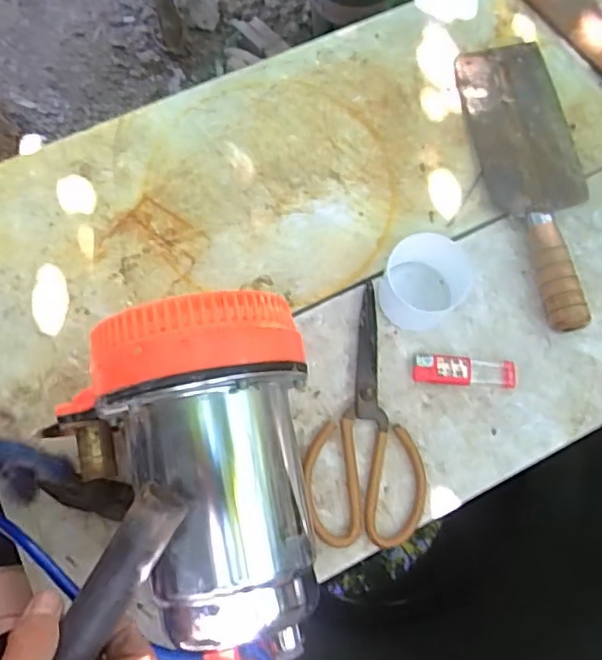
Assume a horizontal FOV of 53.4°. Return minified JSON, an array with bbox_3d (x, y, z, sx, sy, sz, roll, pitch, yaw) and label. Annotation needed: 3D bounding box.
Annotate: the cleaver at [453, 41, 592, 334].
[{"bbox_3d":[0.212,-0.139,0.545,0.081,0.025,0.292,-8,72,-5],"label":"cleaver"}]

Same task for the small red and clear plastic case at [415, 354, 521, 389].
[{"bbox_3d":[0.135,0.034,0.491,0.085,0.014,0.023,3,71,-1],"label":"small red and clear plastic case"}]

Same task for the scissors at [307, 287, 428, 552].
[{"bbox_3d":[0.048,0.064,0.476,0.090,0.015,0.204,-1,71,-3],"label":"scissors"}]

